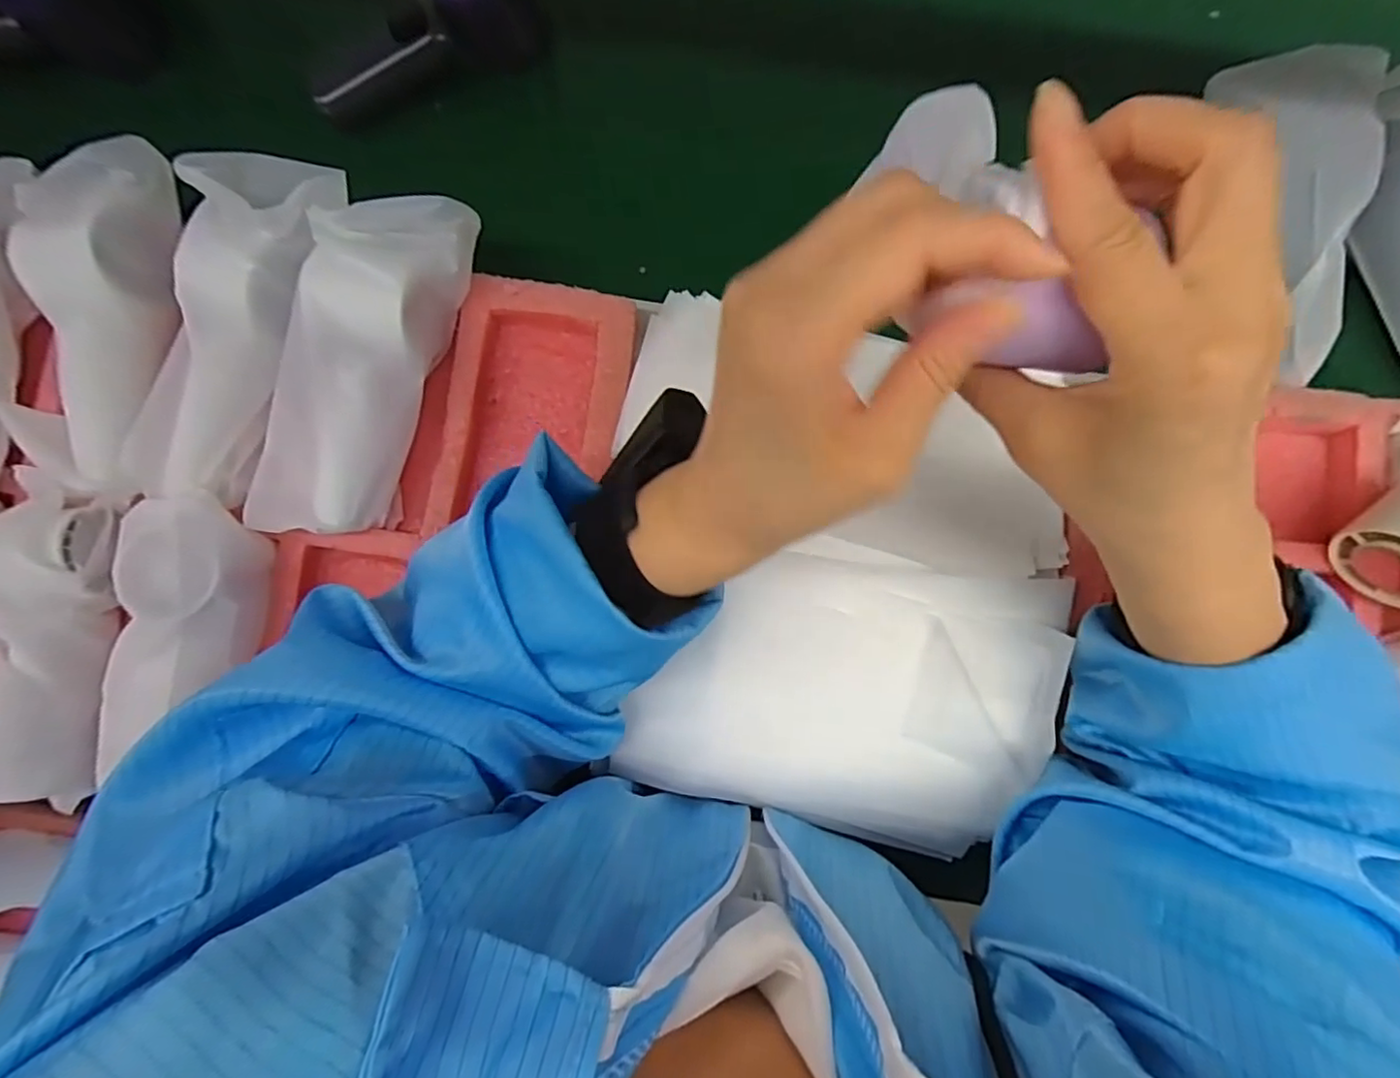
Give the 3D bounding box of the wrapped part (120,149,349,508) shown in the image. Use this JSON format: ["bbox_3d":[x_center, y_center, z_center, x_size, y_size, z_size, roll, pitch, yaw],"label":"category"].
[{"bbox_3d":[-0.254,-0.114,0.328,0.075,0.047,0.193,17,87,2],"label":"wrapped part"}]

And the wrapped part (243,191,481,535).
[{"bbox_3d":[-0.181,-0.091,0.331,0.074,0.052,0.186,14,87,2],"label":"wrapped part"}]

